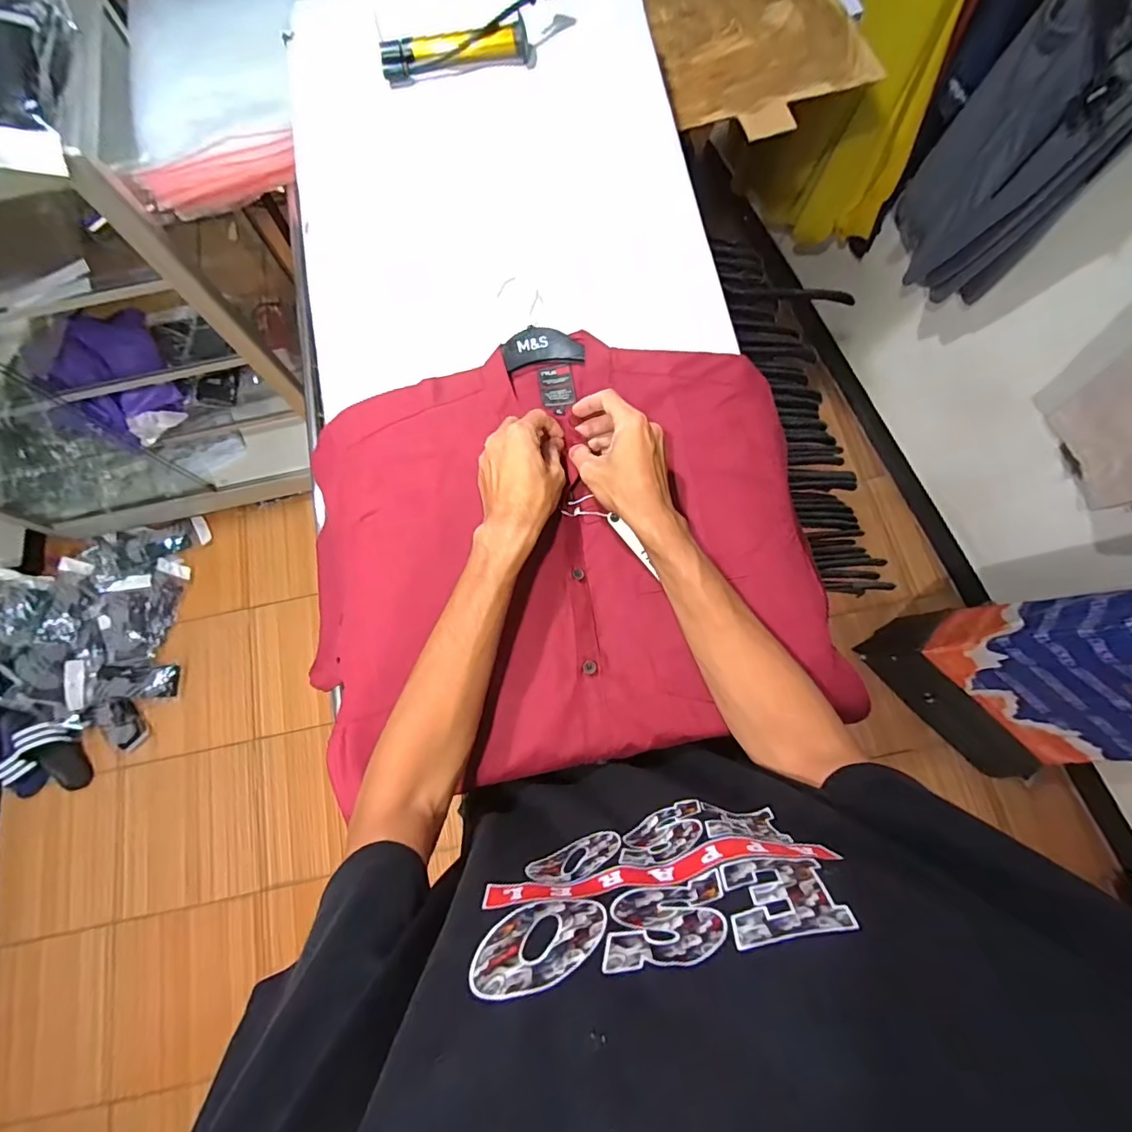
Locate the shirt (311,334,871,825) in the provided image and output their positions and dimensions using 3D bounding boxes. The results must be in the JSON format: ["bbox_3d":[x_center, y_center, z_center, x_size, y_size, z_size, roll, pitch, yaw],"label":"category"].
[{"bbox_3d":[-0.008,-0.019,0.501,0.482,0.037,0.404,-11,76,-1],"label":"shirt"}]

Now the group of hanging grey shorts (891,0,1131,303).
[{"bbox_3d":[0.825,-0.783,0.926,0.124,0.534,0.326,-14,76,-2],"label":"group of hanging grey shorts"}]

